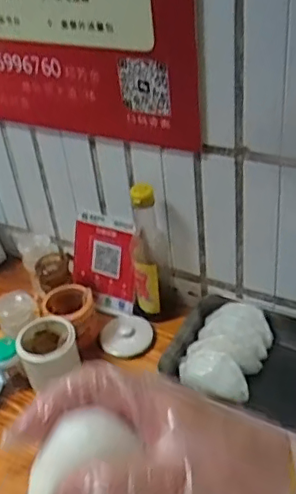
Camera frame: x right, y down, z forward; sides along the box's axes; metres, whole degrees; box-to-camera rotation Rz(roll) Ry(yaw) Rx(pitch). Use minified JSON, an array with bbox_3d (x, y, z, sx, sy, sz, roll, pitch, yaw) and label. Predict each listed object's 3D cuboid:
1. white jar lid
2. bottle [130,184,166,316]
[{"bbox_3d":[-0.035,0.146,0.971,0.085,0.015,0.085,-4,38,3],"label":"white jar lid"},{"bbox_3d":[0.000,0.004,0.943,0.060,0.240,0.065,-7,38,0],"label":"bottle"}]

